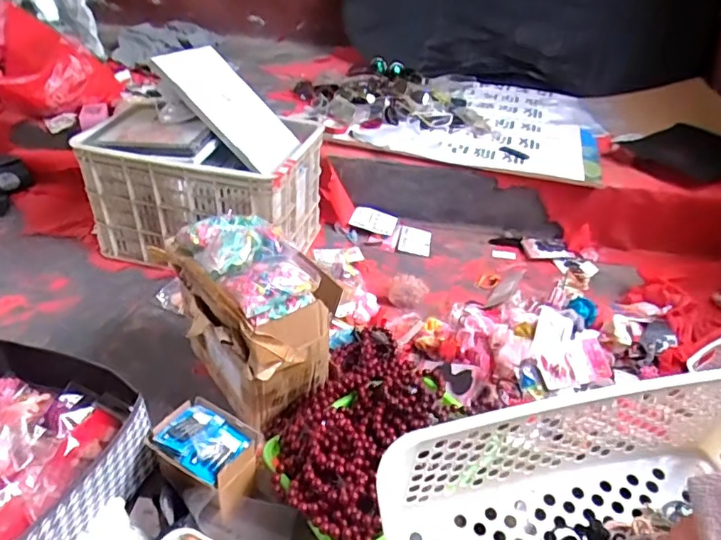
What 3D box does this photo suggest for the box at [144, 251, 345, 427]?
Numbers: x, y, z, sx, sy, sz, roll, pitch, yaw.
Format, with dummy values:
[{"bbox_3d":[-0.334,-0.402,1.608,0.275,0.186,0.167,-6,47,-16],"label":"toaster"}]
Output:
[{"bbox_3d":[-0.175,0.106,0.941,0.221,0.256,0.200,29,41,31],"label":"box"}]

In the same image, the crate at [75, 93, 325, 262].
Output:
[{"bbox_3d":[-0.382,-0.204,1.364,0.497,0.296,0.323,11,35,8],"label":"crate"}]

